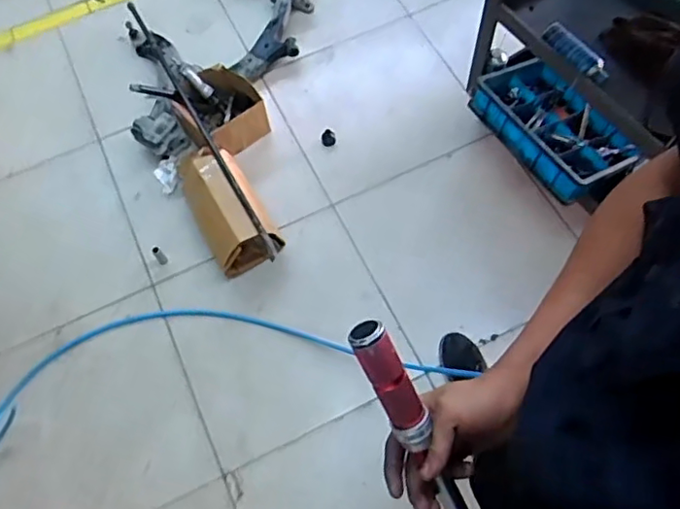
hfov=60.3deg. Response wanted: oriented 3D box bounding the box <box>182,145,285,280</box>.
[{"bbox_3d":[-0.347,-0.148,1.772,0.200,0.152,0.431,-30,67,-10],"label":"box"}]

